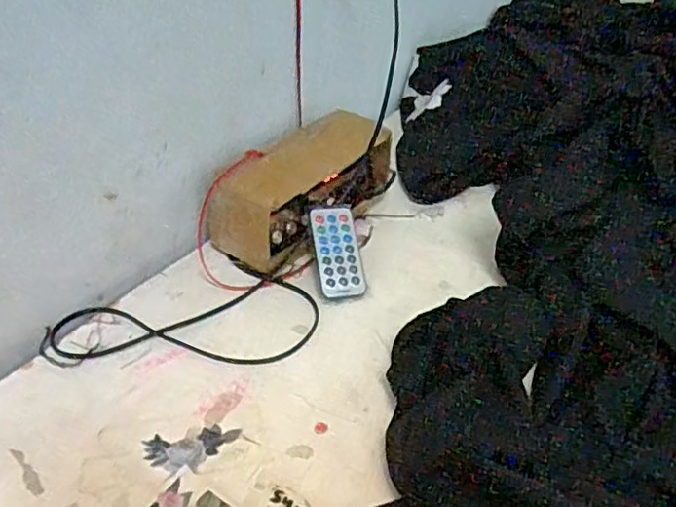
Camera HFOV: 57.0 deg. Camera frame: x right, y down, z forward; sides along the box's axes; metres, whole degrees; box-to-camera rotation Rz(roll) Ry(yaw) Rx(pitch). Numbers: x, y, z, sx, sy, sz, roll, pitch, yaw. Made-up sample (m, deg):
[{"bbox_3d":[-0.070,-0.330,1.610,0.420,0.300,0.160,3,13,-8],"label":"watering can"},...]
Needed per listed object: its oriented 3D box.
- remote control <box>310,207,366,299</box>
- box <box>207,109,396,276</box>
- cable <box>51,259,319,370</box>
[{"bbox_3d":[0.000,-0.002,0.548,0.039,0.007,0.086,-7,69,-9],"label":"remote control"},{"bbox_3d":[-0.030,-0.062,0.590,0.074,0.081,0.185,29,47,29],"label":"box"},{"bbox_3d":[-0.120,0.044,0.516,0.204,0.012,0.120,1,40,0],"label":"cable"}]

